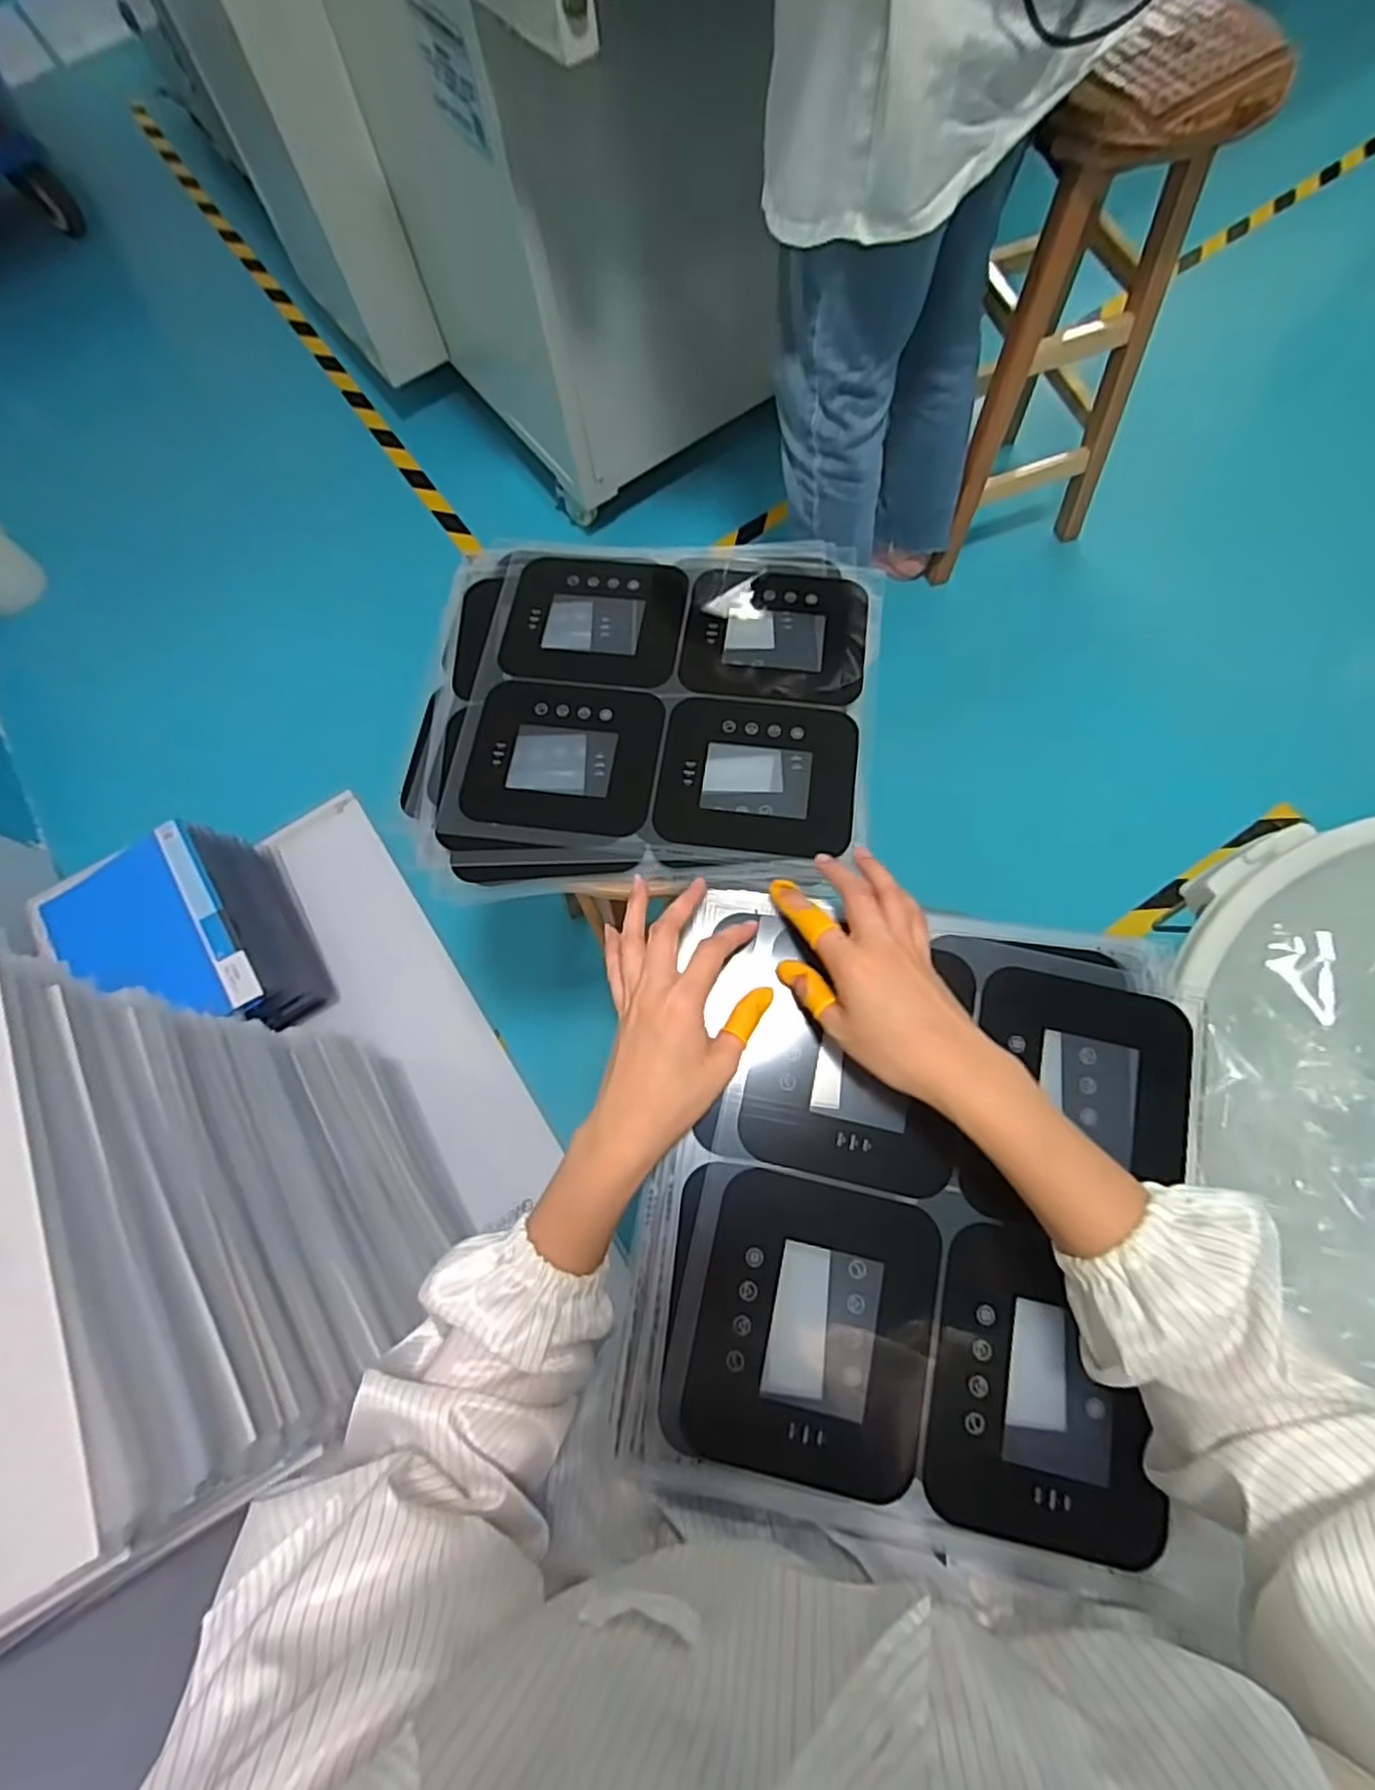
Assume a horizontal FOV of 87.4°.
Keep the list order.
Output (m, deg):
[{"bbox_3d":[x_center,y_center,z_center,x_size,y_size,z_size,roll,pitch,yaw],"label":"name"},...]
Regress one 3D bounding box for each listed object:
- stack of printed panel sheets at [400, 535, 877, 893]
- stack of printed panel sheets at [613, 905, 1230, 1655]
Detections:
[{"bbox_3d":[-0.031,-0.155,0.579,0.357,0.019,0.304,-2,70,2],"label":"stack of printed panel sheets"},{"bbox_3d":[0.135,0.179,0.417,0.310,0.019,0.335,8,75,3],"label":"stack of printed panel sheets"}]

